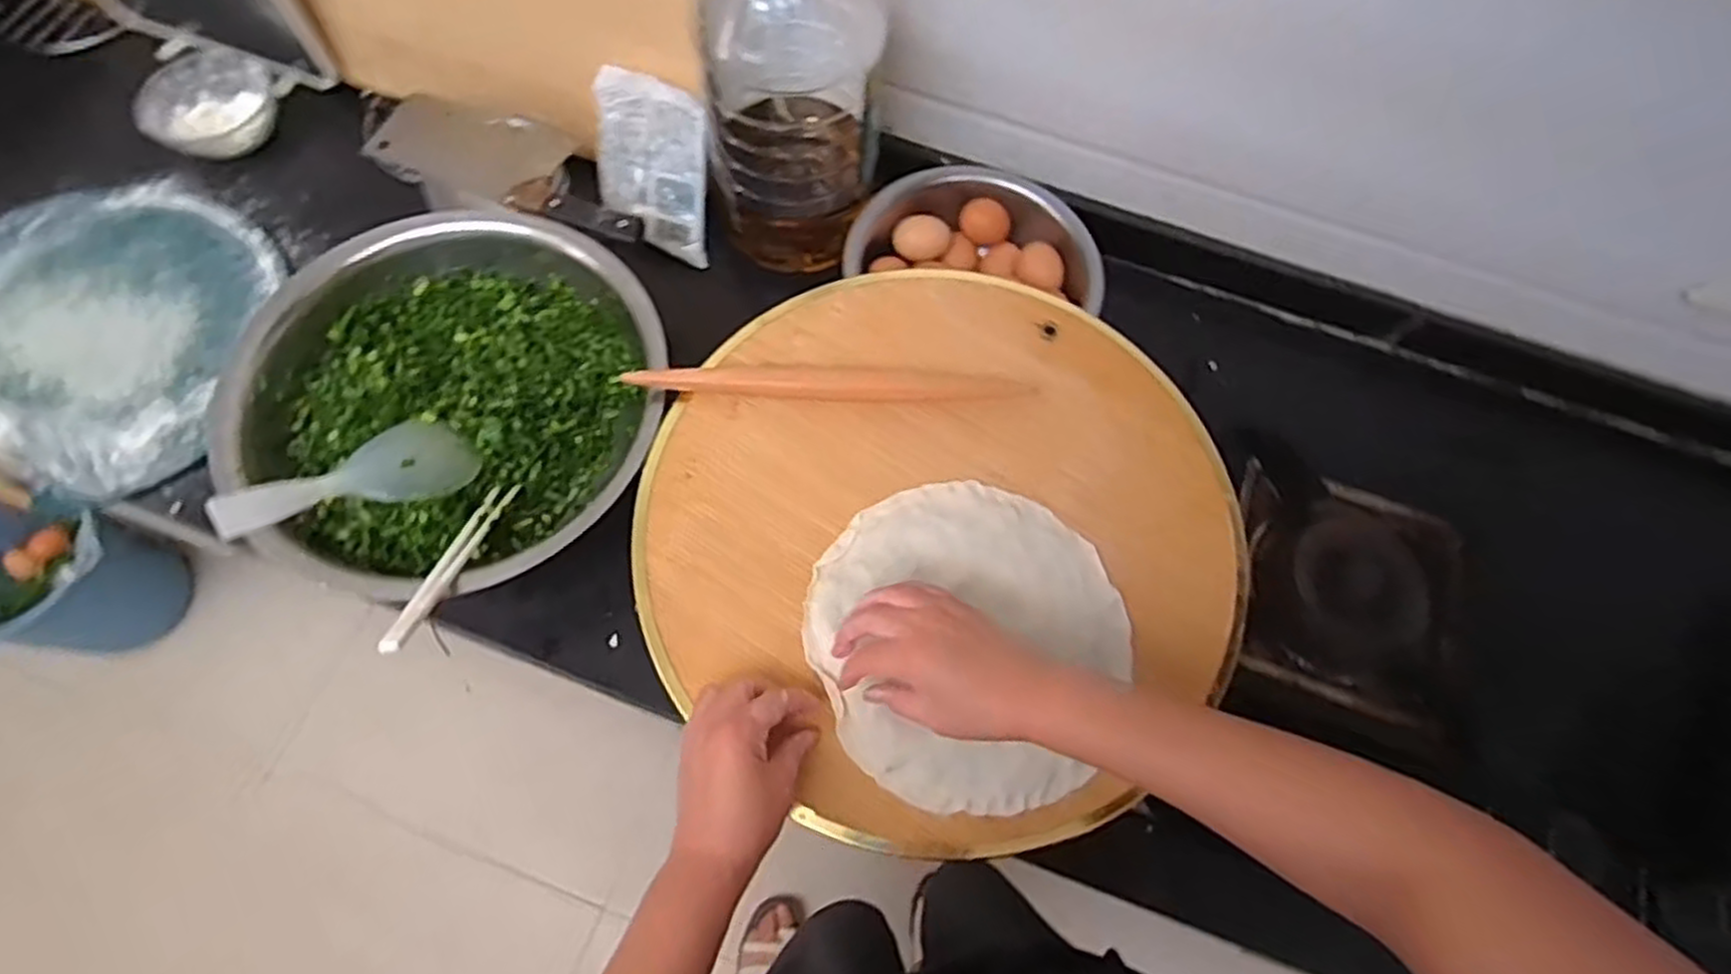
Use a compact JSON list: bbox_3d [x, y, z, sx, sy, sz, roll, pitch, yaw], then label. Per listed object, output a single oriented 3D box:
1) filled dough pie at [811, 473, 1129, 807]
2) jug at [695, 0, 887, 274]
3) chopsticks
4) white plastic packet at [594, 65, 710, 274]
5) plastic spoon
[{"bbox_3d":[0.077,0.103,0.557,0.221,0.026,0.231,1,68,-2],"label":"filled dough pie"},{"bbox_3d":[-0.062,-0.345,0.669,0.155,0.344,0.117,-8,68,-6],"label":"jug"},{"bbox_3d":[-0.307,0.055,0.593,0.018,0.016,0.206,1,29,-2],"label":"chopsticks"},{"bbox_3d":[-0.206,-0.304,0.759,0.116,0.156,0.023,21,36,6],"label":"white plastic packet"},{"bbox_3d":[-0.399,-0.007,0.615,0.175,0.022,0.064,-25,87,-39],"label":"plastic spoon"}]

